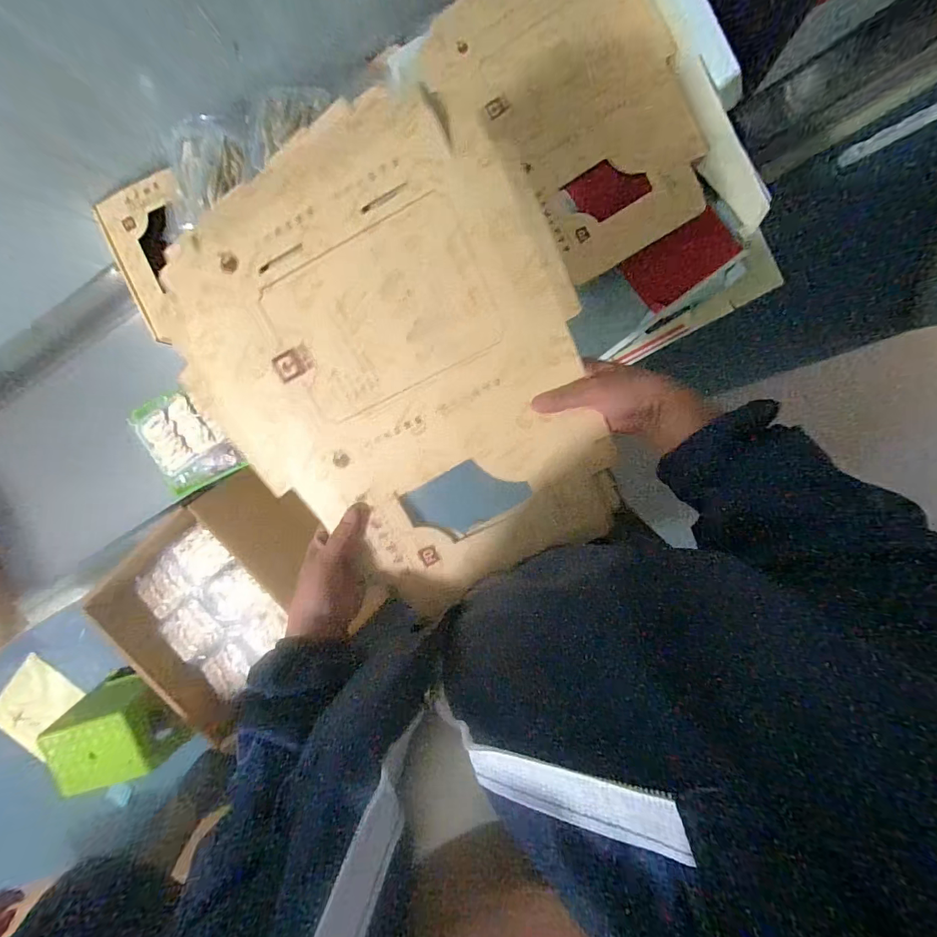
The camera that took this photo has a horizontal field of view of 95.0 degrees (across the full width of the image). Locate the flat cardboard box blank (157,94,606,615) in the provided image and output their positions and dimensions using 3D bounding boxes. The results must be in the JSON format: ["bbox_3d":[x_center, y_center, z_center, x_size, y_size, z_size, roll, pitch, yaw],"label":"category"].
[{"bbox_3d":[-0.060,-0.079,0.441,0.368,0.021,0.452,-35,103,11],"label":"flat cardboard box blank"}]

